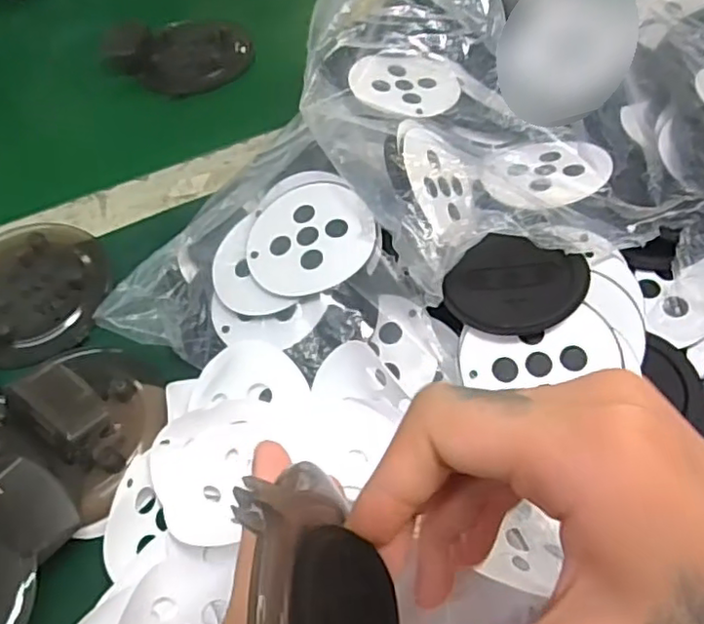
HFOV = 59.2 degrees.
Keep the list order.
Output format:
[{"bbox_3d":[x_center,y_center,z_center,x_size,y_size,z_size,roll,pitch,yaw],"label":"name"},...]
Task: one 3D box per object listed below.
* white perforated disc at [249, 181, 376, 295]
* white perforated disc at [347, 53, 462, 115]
[{"bbox_3d":[-0.020,-0.035,0.288,0.060,0.004,0.060,-7,61,13],"label":"white perforated disc"},{"bbox_3d":[0.029,-0.128,0.344,0.060,0.004,0.061,3,50,-3],"label":"white perforated disc"}]

